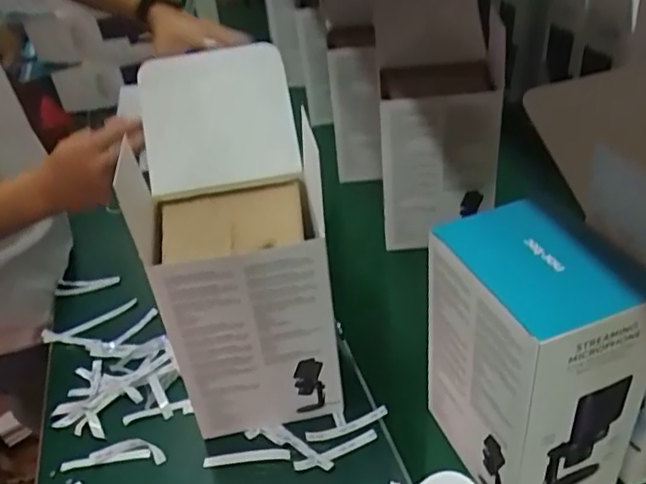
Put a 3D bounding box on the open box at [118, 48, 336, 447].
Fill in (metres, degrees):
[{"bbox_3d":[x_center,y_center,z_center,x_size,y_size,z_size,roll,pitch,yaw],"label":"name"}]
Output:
[{"bbox_3d":[-0.081,0.021,0.596,0.149,0.325,0.172,-12,36,-5],"label":"open box"}]

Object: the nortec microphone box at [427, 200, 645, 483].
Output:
[{"bbox_3d":[0.175,0.098,0.523,0.115,0.214,0.153,-18,37,-13],"label":"nortec microphone box"}]

